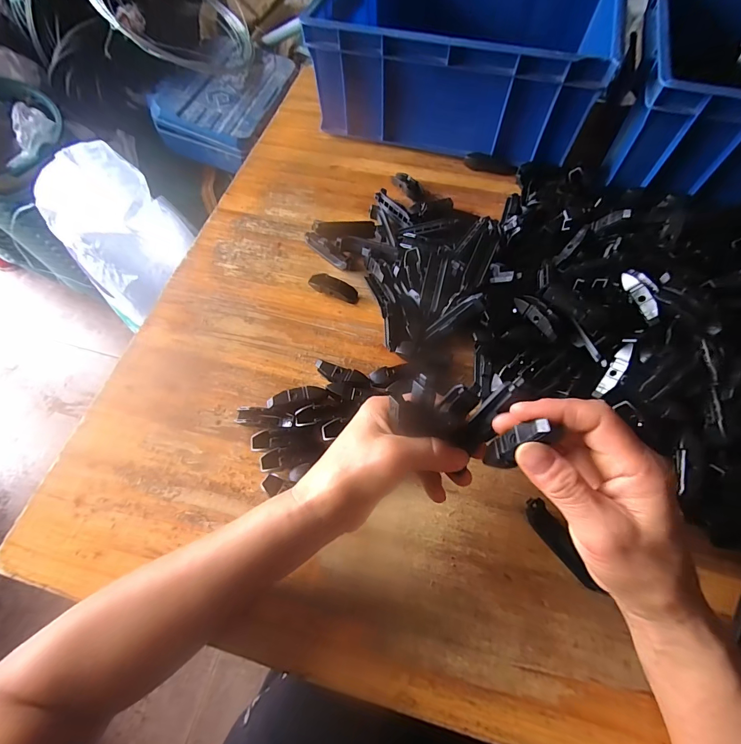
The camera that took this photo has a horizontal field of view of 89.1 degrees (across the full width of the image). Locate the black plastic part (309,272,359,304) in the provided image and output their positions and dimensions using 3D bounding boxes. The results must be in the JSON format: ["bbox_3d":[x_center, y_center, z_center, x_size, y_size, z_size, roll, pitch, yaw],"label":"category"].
[{"bbox_3d":[-0.039,-0.088,0.392,0.054,0.015,0.014,20,66,11],"label":"black plastic part"}]

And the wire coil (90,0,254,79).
[{"bbox_3d":[-0.561,-1.036,1.054,0.414,0.055,0.421,10,71,-32],"label":"wire coil"}]

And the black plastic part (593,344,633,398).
[{"bbox_3d":[0.201,0.000,0.310,0.013,0.006,0.049,43,110,53],"label":"black plastic part"}]

